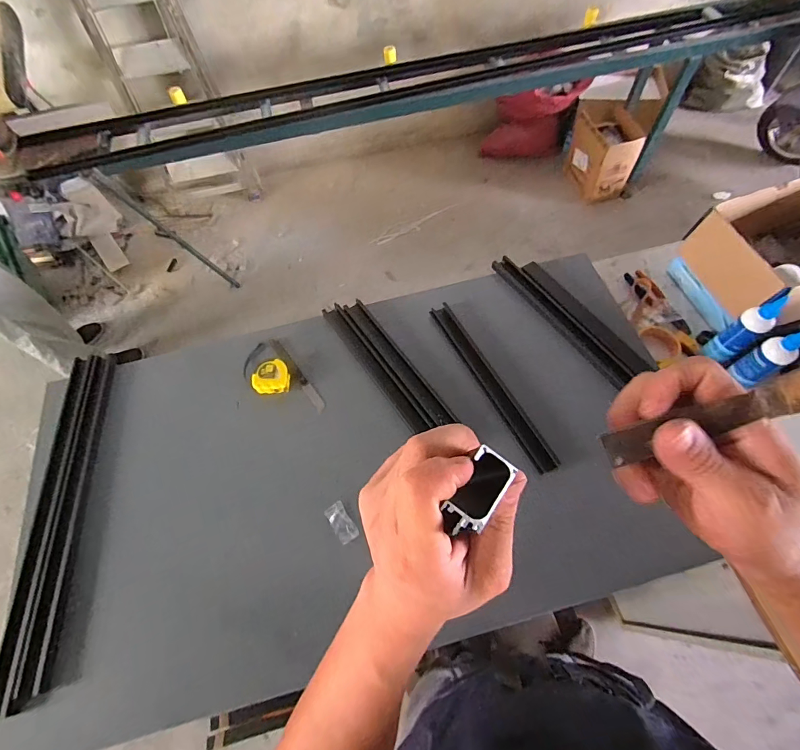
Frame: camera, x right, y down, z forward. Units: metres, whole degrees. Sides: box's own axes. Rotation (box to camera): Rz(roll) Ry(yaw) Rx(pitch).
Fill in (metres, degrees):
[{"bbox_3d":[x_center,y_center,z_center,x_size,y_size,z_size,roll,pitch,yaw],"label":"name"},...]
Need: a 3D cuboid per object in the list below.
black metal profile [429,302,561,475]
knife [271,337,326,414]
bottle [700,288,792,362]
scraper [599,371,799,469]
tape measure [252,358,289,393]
[{"bbox_3d":[0.165,0.009,0.751,0.041,0.020,0.371,-26,64,-10],"label":"black metal profile"},{"bbox_3d":[-0.202,-0.005,0.797,0.020,0.006,0.193,-35,66,-15],"label":"knife"},{"bbox_3d":[0.642,-0.087,0.757,0.065,0.157,0.046,-35,66,-15],"label":"bottle"},{"bbox_3d":[0.172,0.011,0.190,0.150,0.018,0.018,-30,56,35],"label":"scraper"},{"bbox_3d":[-0.245,0.006,0.776,0.068,0.033,0.058,-8,62,-1],"label":"tape measure"}]

